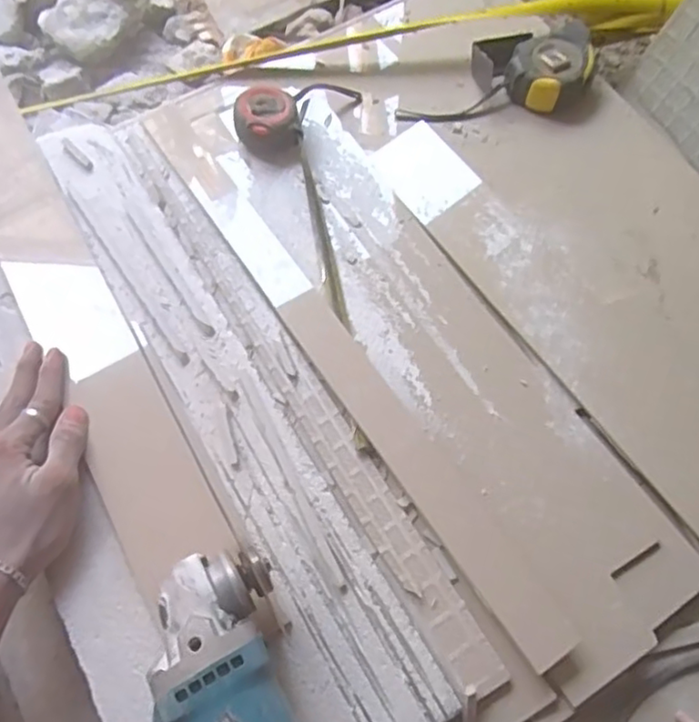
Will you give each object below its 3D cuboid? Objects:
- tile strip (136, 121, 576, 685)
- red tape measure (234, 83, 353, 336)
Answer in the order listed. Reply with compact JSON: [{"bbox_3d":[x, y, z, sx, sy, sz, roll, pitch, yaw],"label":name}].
[{"bbox_3d":[-0.021,-0.024,0.542,0.042,0.017,0.590,-29,69,-20],"label":"tile strip"},{"bbox_3d":[-0.058,-0.147,0.582,0.066,0.044,0.255,-12,67,-3],"label":"red tape measure"}]

